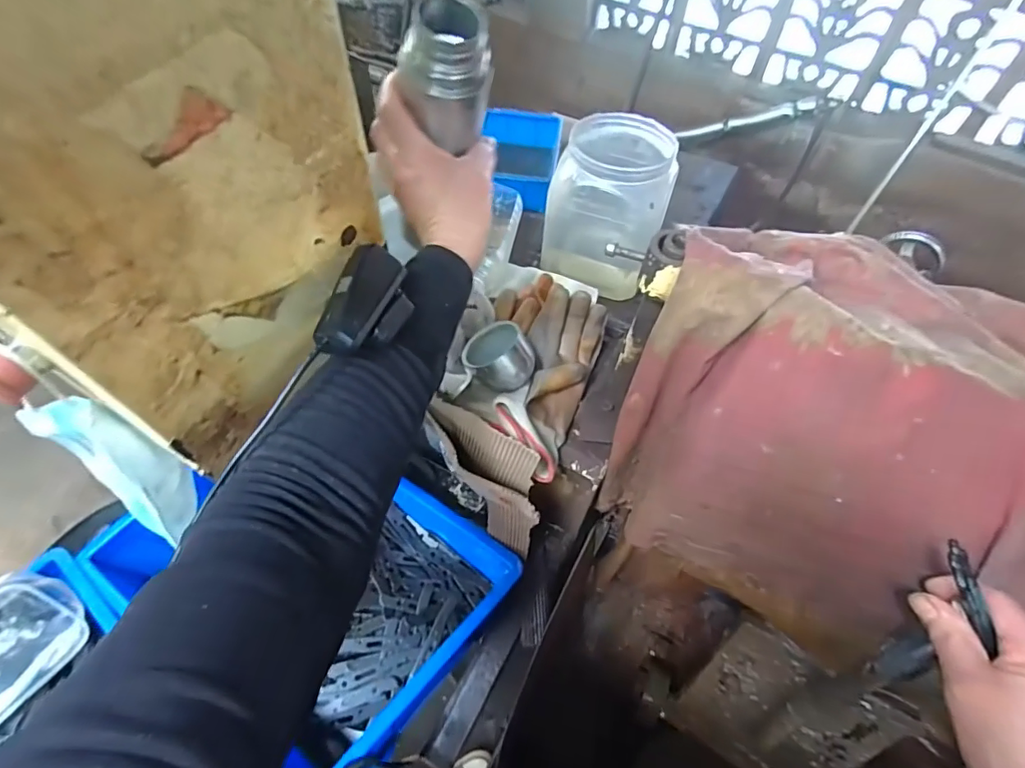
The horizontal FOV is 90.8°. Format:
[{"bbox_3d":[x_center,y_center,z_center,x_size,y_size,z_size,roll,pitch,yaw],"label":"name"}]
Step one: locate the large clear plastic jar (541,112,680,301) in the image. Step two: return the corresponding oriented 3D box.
[{"bbox_3d":[0.121,-0.224,0.620,0.123,0.162,0.128,24,58,14],"label":"large clear plastic jar"}]

